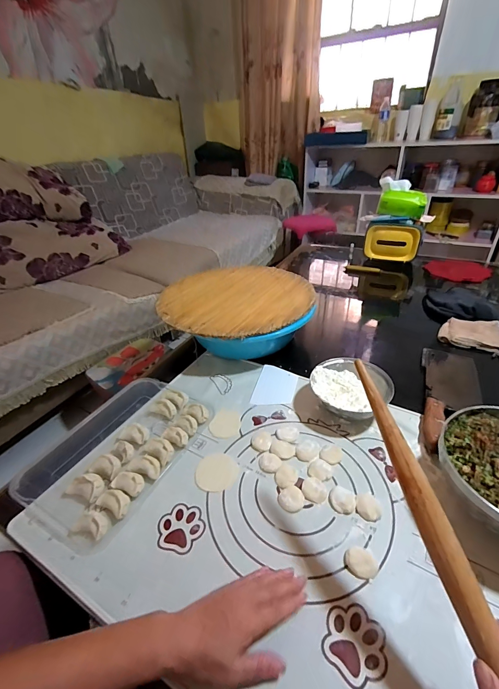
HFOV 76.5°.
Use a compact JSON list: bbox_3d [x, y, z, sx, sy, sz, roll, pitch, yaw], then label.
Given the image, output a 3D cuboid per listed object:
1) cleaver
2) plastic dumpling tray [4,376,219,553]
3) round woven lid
[{"bbox_3d":[0.411,0.096,0.637,0.109,0.027,0.326,11,37,21],"label":"cleaver"},{"bbox_3d":[-0.237,0.179,0.584,0.243,0.039,0.325,13,37,24],"label":"plastic dumpling tray"},{"bbox_3d":[-0.031,-0.130,0.834,0.384,0.017,0.384,-3,34,2],"label":"round woven lid"}]

